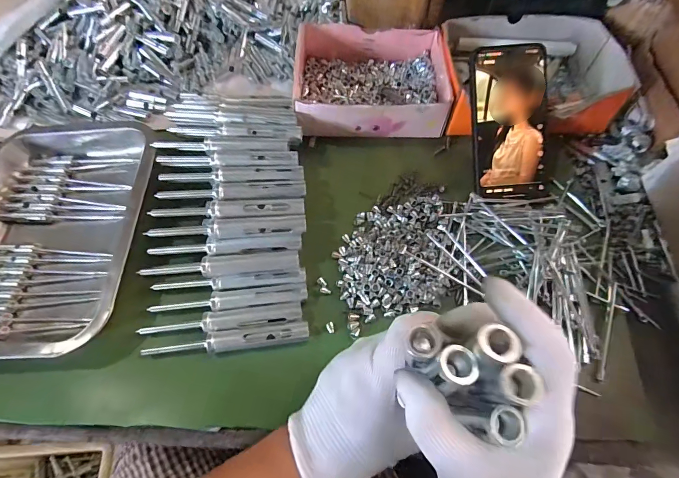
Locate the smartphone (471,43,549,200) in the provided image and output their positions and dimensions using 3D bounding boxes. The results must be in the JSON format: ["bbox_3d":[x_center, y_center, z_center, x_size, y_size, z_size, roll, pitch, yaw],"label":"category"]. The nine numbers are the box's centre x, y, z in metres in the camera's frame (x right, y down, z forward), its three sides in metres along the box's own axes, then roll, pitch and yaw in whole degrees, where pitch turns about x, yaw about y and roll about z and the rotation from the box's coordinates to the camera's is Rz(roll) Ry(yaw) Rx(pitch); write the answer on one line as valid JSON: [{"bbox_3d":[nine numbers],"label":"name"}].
[{"bbox_3d":[0.180,-0.121,0.379,0.075,0.012,0.155,-6,96,-2],"label":"smartphone"}]

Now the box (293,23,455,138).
[{"bbox_3d":[0.037,-0.192,0.441,0.176,0.048,0.141,-1,63,0],"label":"box"}]

